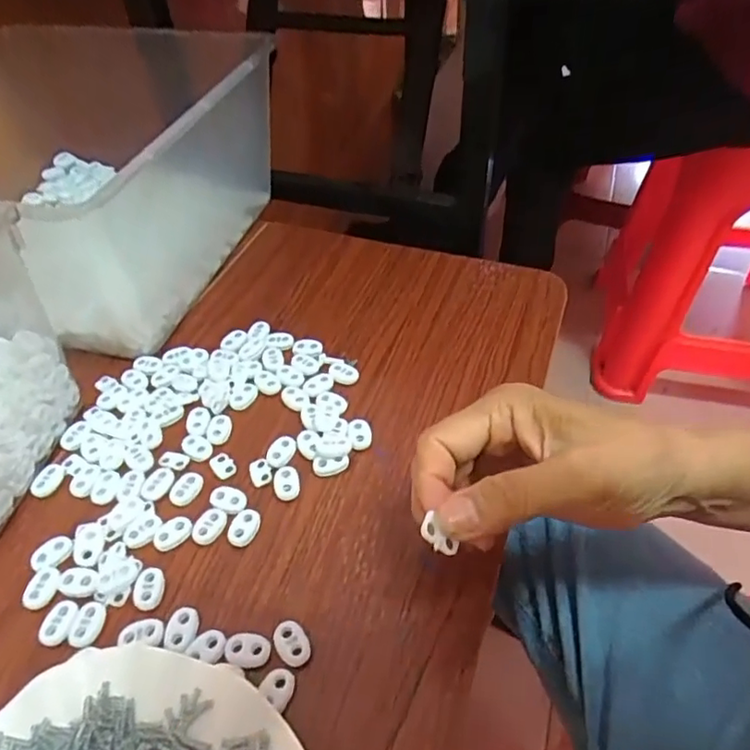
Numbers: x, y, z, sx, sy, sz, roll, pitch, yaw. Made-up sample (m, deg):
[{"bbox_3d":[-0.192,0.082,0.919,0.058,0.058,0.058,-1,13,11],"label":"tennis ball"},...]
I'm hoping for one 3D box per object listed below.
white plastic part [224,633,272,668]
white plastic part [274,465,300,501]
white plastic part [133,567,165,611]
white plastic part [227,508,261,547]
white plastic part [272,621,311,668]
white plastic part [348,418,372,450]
[{"bbox_3d":[-0.064,0.137,0.290,0.022,0.004,0.015,3,47,6],"label":"white plastic part"},{"bbox_3d":[-0.054,0.066,0.357,0.015,0.005,0.023,-14,48,-10],"label":"white plastic part"},{"bbox_3d":[-0.122,0.114,0.314,0.015,0.004,0.023,0,47,3],"label":"white plastic part"},{"bbox_3d":[-0.076,0.088,0.338,0.016,0.004,0.022,11,49,13],"label":"white plastic part"},{"bbox_3d":[-0.042,0.135,0.293,0.015,0.004,0.022,-29,52,-22],"label":"white plastic part"},{"bbox_3d":[-0.010,0.037,0.377,0.015,0.006,0.021,-5,47,-2],"label":"white plastic part"}]

